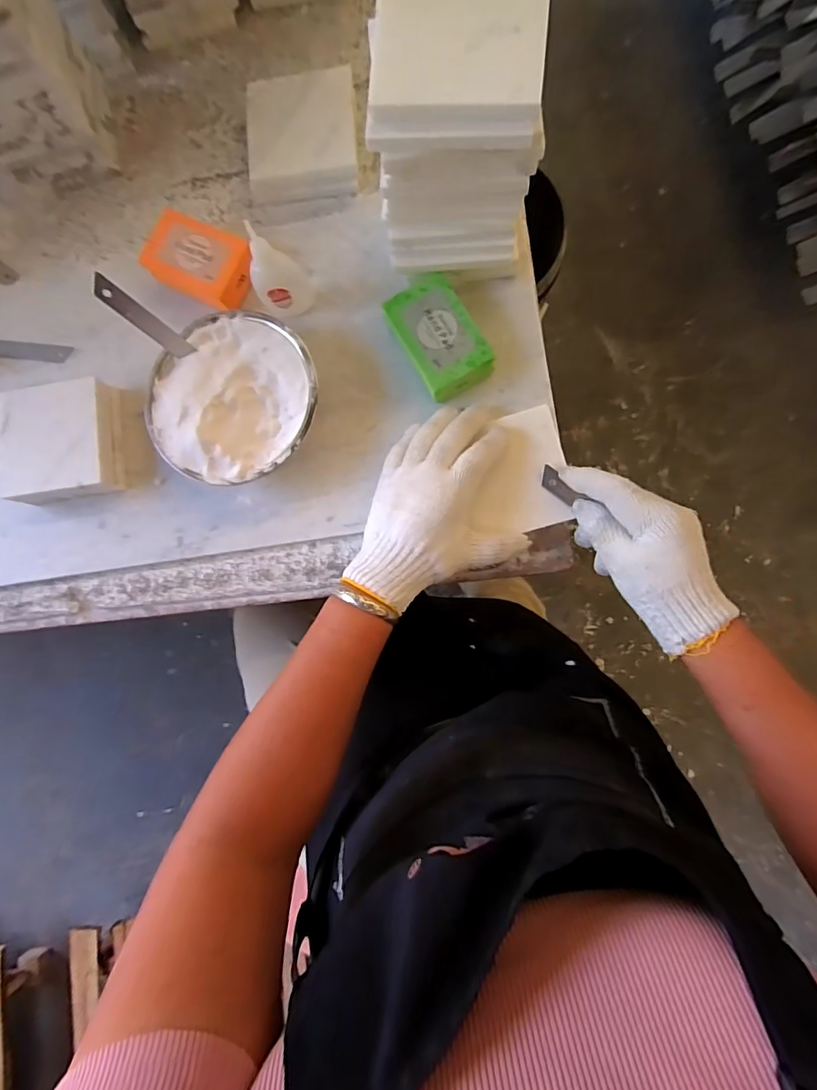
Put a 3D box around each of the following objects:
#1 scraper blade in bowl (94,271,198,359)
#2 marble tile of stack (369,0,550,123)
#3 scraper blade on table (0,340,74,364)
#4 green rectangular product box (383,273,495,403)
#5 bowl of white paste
[{"bbox_3d":[-0.217,-0.184,0.396,0.009,0.084,0.015,31,88,35],"label":"scraper blade in bowl"},{"bbox_3d":[0.031,-0.305,0.284,0.099,0.012,0.105,5,86,4],"label":"marble tile of stack"},{"bbox_3d":[-0.385,-0.197,0.486,0.096,0.006,0.022,6,76,7],"label":"scraper blade on table"},{"bbox_3d":[0.025,-0.180,0.423,0.058,0.038,0.097,-29,84,1],"label":"green rectangular product box"},{"bbox_3d":[-0.151,-0.125,0.429,0.143,0.045,0.144,0,85,4],"label":"bowl of white paste"}]

